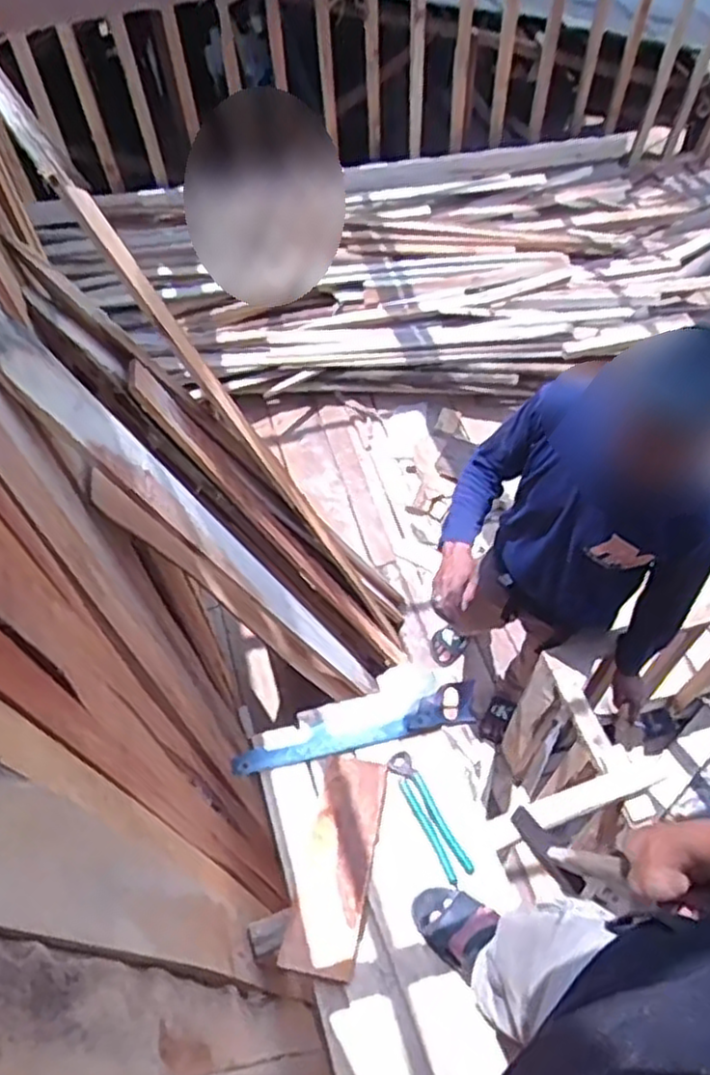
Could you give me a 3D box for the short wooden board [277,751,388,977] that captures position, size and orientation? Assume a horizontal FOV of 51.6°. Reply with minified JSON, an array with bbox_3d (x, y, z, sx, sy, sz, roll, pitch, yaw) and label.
[{"bbox_3d":[-0.034,0.581,1.328,0.134,0.026,0.366,4,52,14],"label":"short wooden board"}]

